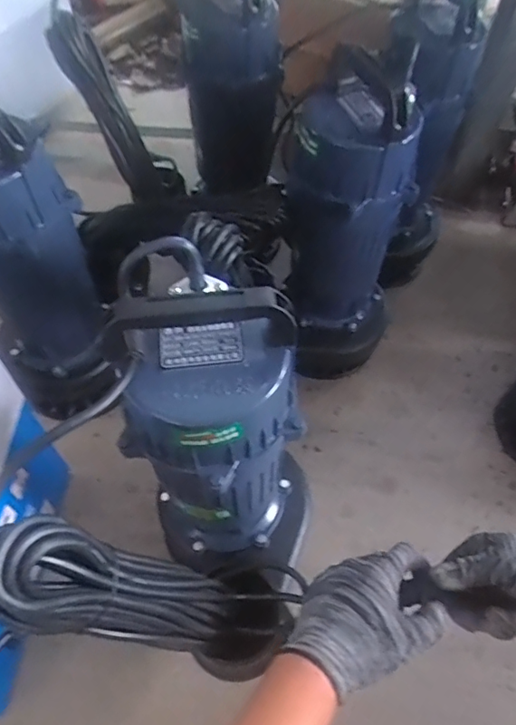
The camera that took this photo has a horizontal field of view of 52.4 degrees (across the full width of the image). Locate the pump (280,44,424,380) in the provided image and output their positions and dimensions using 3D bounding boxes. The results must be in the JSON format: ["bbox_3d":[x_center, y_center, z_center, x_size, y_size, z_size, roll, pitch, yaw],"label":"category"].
[{"bbox_3d":[0.126,-0.169,0.754,0.164,0.474,0.162,17,56,10],"label":"pump"}]

